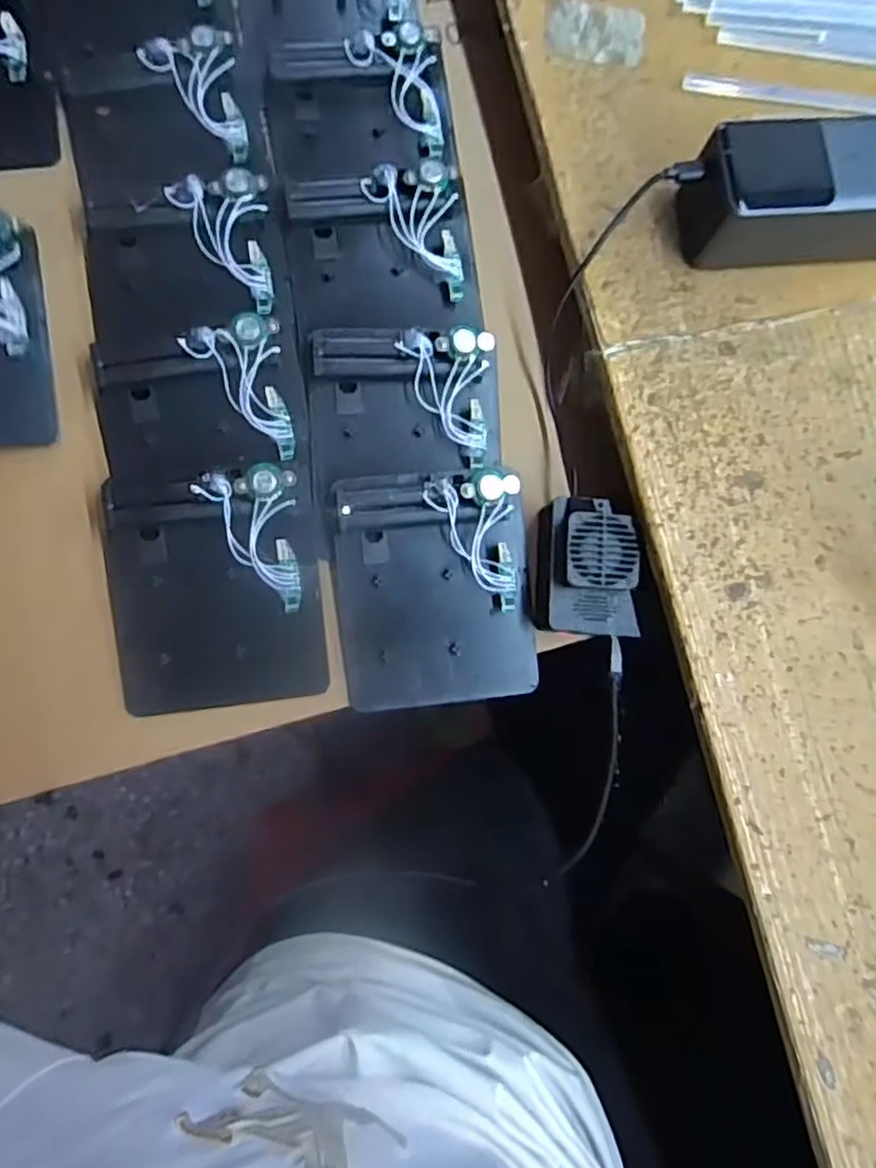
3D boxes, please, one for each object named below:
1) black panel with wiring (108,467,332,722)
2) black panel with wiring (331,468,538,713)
[{"bbox_3d":[-0.124,0.003,0.386,0.113,0.023,0.128,-6,97,-2],"label":"black panel with wiring"},{"bbox_3d":[-0.001,0.004,0.397,0.109,0.013,0.130,-5,97,-4],"label":"black panel with wiring"}]

